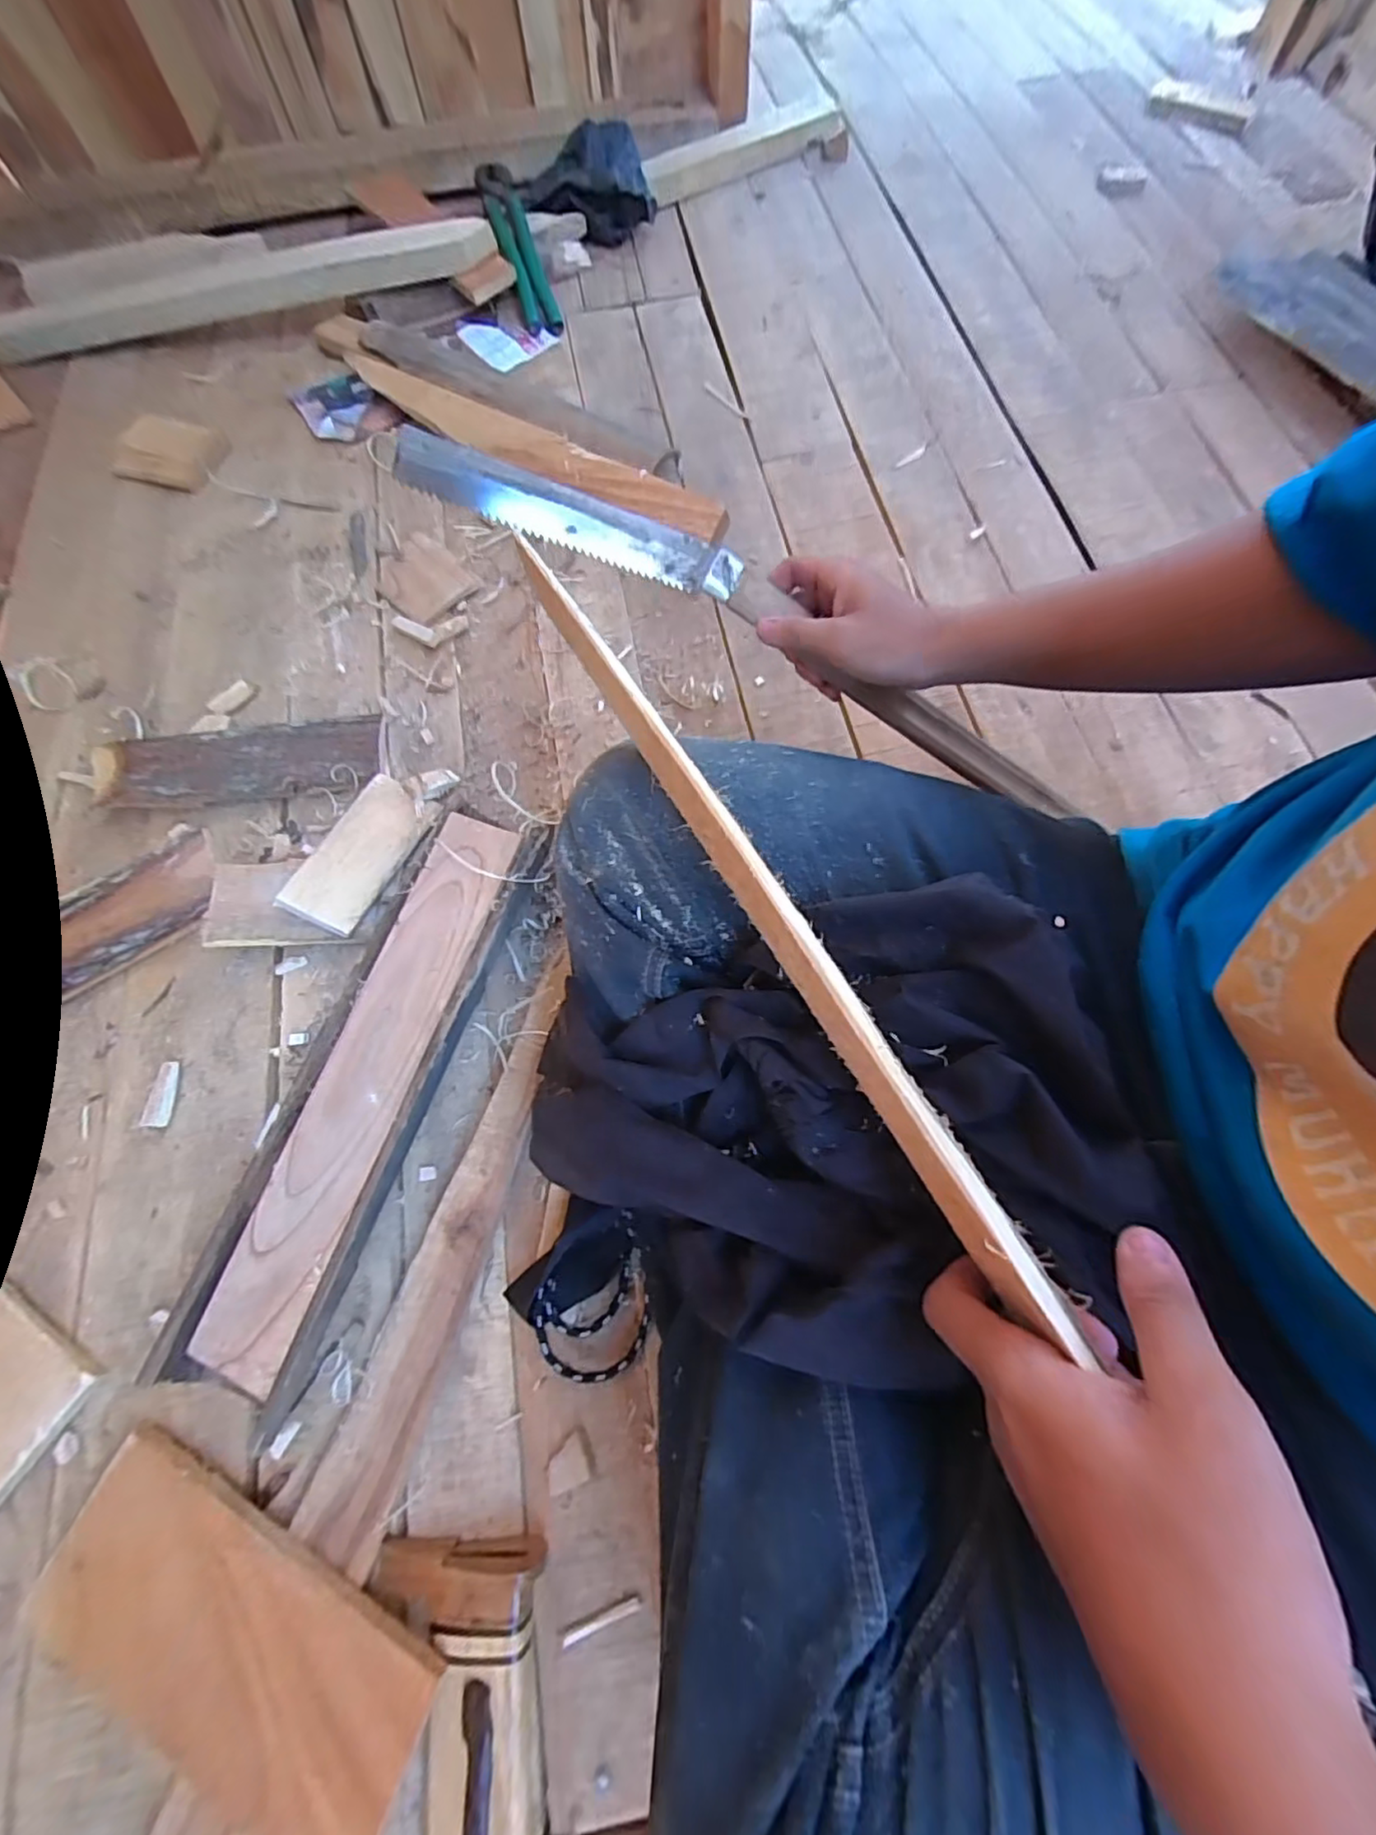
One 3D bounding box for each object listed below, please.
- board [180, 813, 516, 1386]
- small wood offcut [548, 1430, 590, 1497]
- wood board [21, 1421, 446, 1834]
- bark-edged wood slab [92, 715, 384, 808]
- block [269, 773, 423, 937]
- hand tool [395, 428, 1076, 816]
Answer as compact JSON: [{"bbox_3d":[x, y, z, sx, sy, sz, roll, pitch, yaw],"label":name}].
[{"bbox_3d":[-0.218,0.100,0.439,0.062,0.021,0.378,18,70,8],"label":"board"},{"bbox_3d":[-0.076,0.340,0.398,0.026,0.004,0.023,-21,69,-6],"label":"small wood offcut"},{"bbox_3d":[-0.254,0.399,0.352,0.234,0.014,0.098,20,64,15],"label":"wood board"},{"bbox_3d":[-0.408,-0.141,0.585,0.251,0.029,0.071,-7,68,0],"label":"bark-edged wood slab"},{"bbox_3d":[-0.273,-0.055,0.535,0.058,0.010,0.135,32,63,-14],"label":"block"},{"bbox_3d":[0.058,-0.183,0.419,0.476,0.021,0.055,24,70,-14],"label":"hand tool"}]

